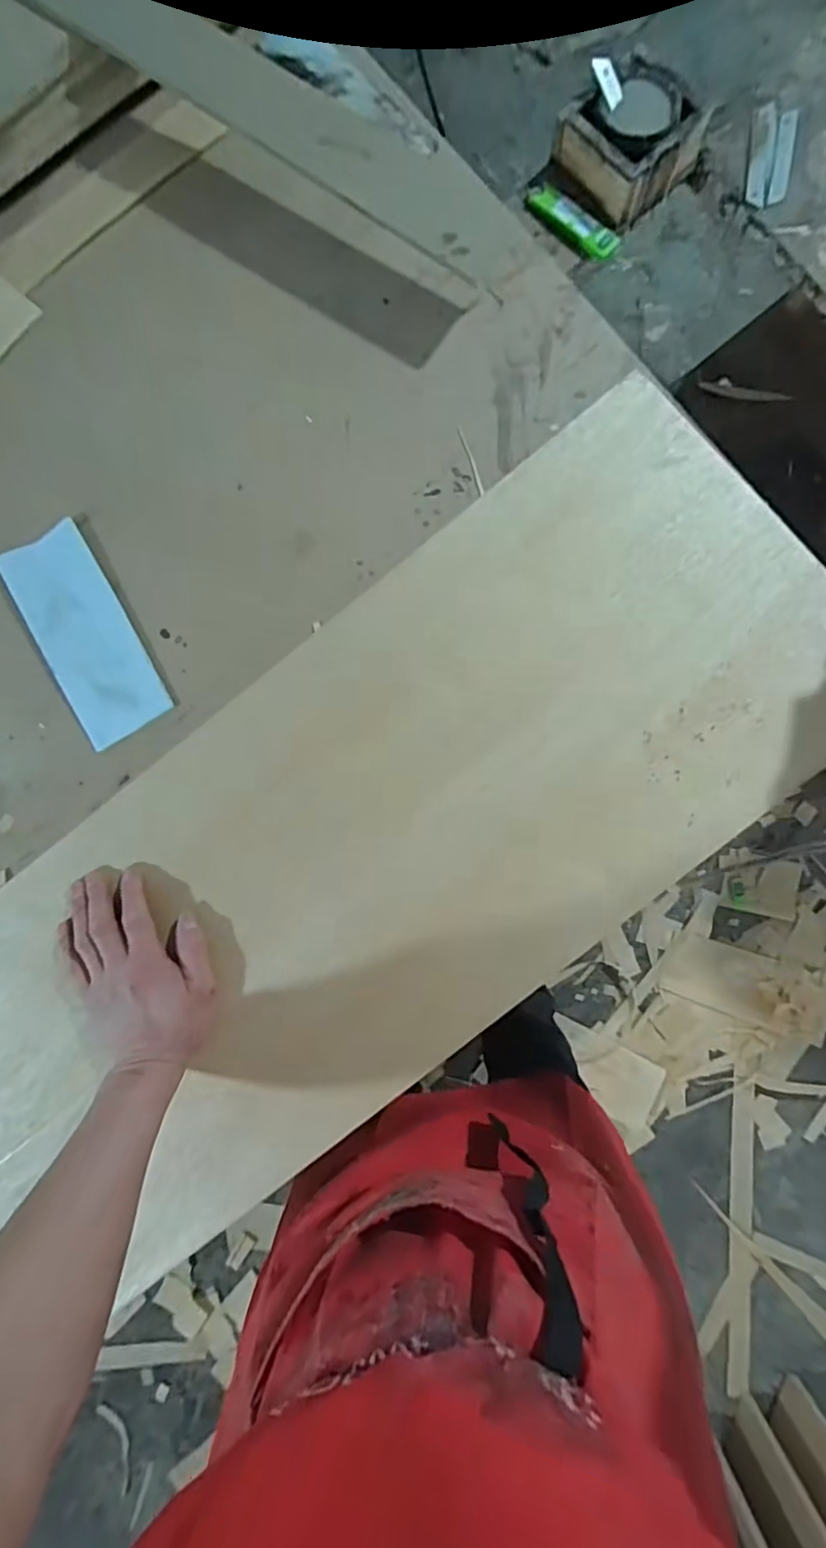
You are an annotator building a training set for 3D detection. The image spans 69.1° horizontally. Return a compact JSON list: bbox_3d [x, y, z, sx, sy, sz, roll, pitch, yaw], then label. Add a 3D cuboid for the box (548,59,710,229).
[{"bbox_3d":[0.220,-0.643,0.611,0.111,0.059,0.109,-37,84,2],"label":"box"}]

